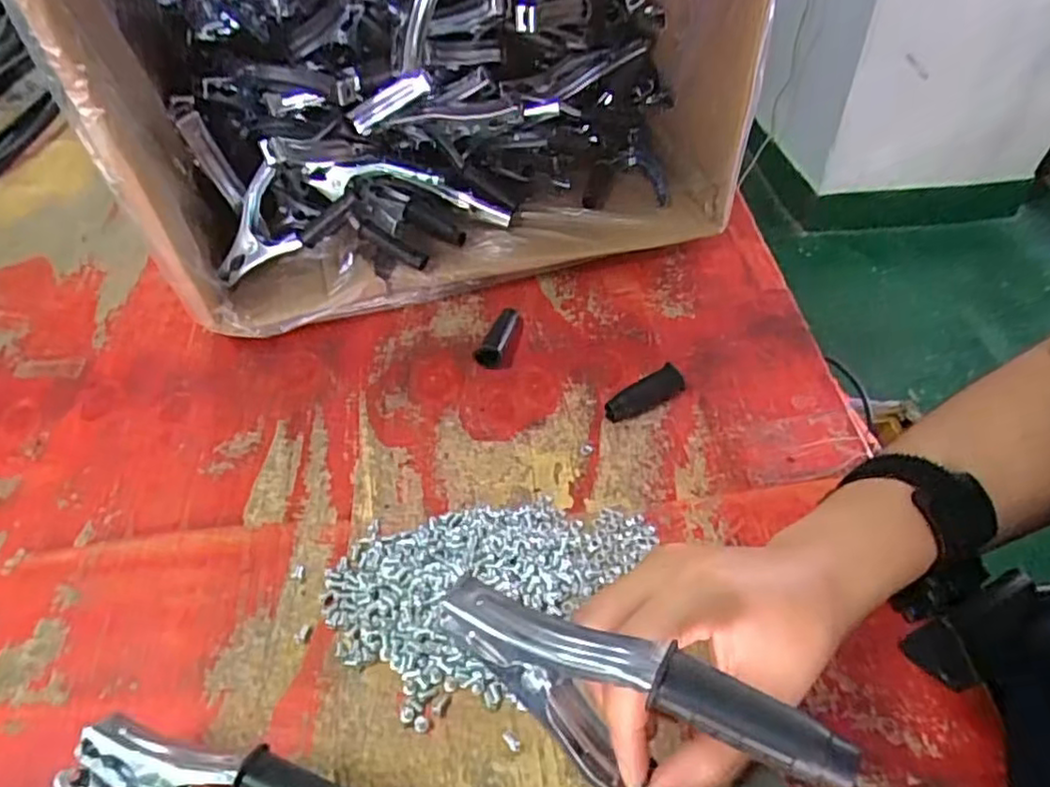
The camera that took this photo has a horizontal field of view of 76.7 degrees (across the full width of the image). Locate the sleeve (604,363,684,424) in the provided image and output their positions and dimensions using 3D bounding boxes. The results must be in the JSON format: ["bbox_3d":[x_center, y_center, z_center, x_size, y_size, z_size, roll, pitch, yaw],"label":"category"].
[{"bbox_3d":[0.092,0.001,0.507,0.067,0.018,0.019,-26,52,-19],"label":"sleeve"}]

